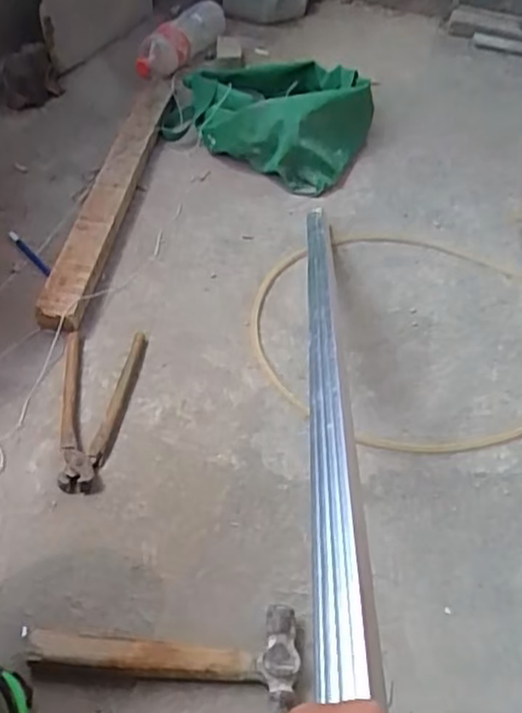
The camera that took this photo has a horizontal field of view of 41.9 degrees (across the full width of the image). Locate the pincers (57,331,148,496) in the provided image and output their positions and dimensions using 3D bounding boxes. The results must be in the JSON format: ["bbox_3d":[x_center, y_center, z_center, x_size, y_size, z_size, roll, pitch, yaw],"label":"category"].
[{"bbox_3d":[-0.202,0.062,0.869,0.103,0.016,0.253,-2,47,-7],"label":"pincers"}]

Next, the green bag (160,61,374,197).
[{"bbox_3d":[0.006,-0.481,1.349,0.409,0.147,0.264,29,51,21],"label":"green bag"}]

